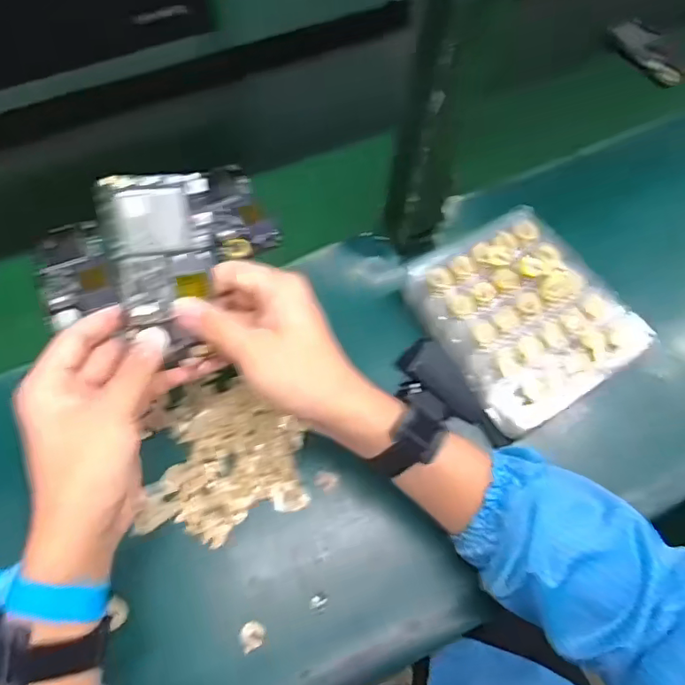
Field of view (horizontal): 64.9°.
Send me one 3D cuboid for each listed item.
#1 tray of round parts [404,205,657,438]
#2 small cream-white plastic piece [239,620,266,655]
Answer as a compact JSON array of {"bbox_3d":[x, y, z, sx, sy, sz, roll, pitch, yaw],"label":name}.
[{"bbox_3d":[0.166,-0.030,0.504,0.156,0.037,0.186,-30,70,-10],"label":"tray of round parts"},{"bbox_3d":[-0.068,0.223,0.409,0.019,0.005,0.019,0,63,-1],"label":"small cream-white plastic piece"}]

